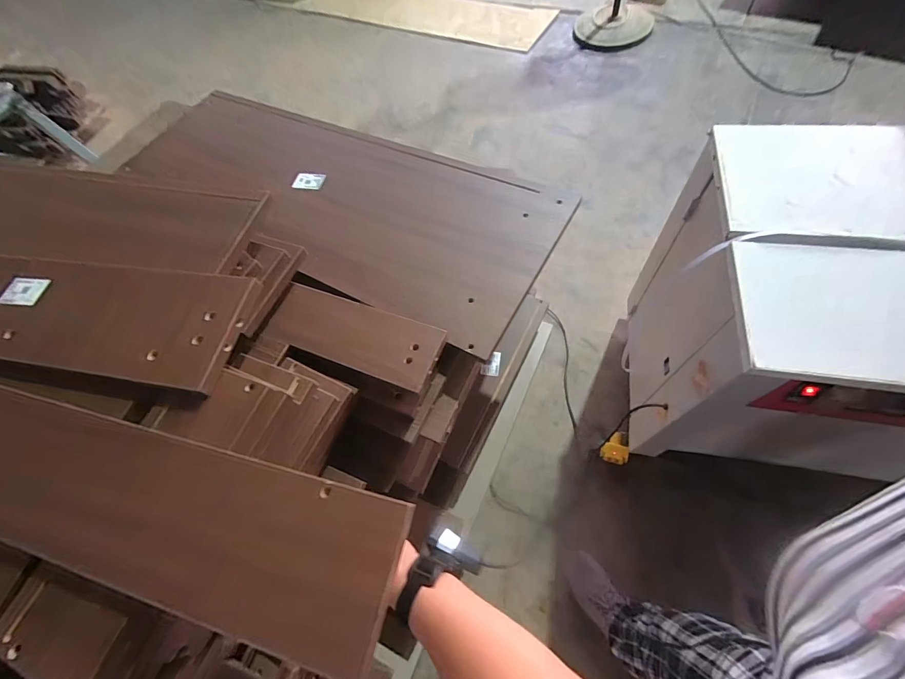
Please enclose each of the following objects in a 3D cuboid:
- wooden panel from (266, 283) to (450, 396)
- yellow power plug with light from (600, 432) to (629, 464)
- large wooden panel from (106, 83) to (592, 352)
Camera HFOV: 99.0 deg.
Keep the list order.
[{"bbox_3d":[-0.149,-0.011,0.574,0.268,0.012,0.102,17,67,16],"label":"wooden panel"},{"bbox_3d":[0.509,0.338,1.210,0.079,0.033,0.089,7,64,11],"label":"yellow power plug with light"},{"bbox_3d":[-0.254,-0.293,0.754,0.907,0.026,0.337,25,67,18],"label":"large wooden panel"}]

